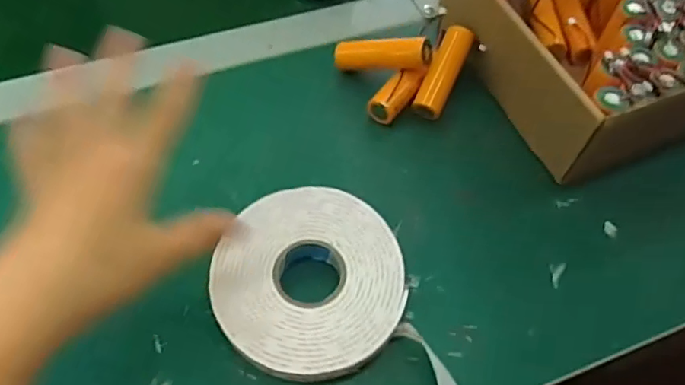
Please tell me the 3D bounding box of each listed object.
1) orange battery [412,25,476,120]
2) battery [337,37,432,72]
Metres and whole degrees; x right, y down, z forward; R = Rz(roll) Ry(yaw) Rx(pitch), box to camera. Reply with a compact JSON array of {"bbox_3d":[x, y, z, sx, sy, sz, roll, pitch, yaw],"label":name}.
[{"bbox_3d":[0.076,-0.089,0.431,0.022,0.020,0.071,25,87,11],"label":"orange battery"},{"bbox_3d":[0.028,-0.101,0.423,0.072,0.024,0.020,3,55,27],"label":"battery"}]

